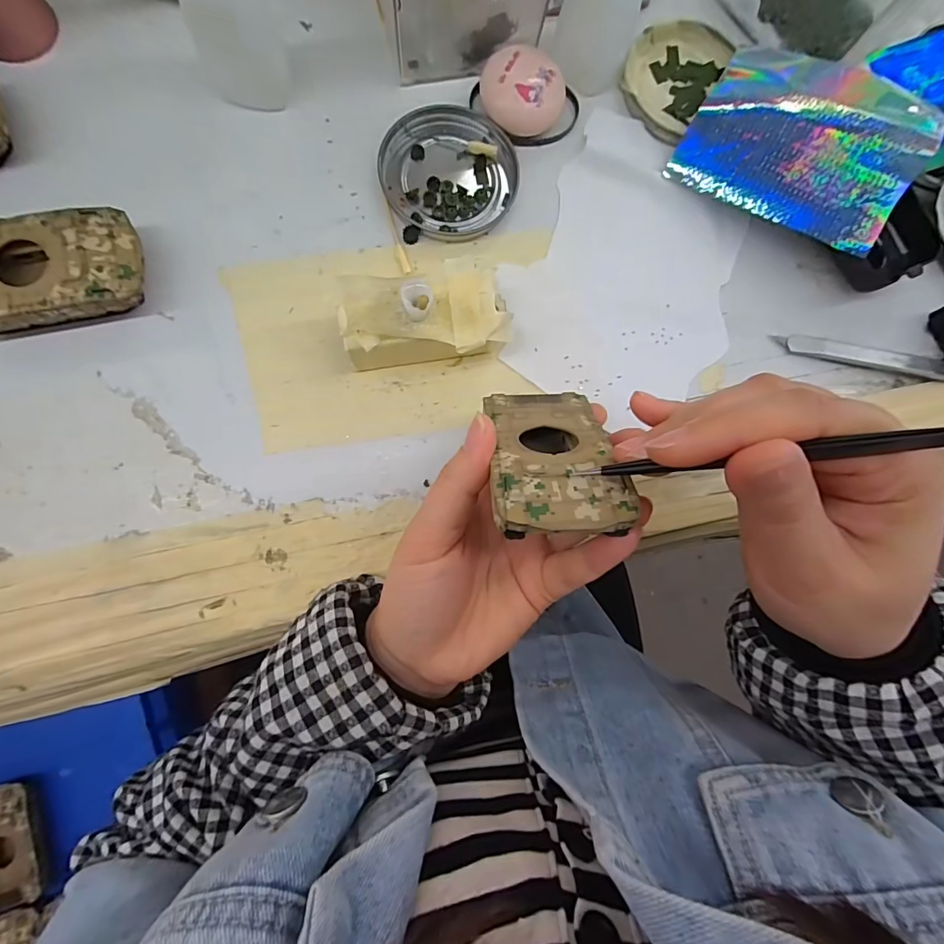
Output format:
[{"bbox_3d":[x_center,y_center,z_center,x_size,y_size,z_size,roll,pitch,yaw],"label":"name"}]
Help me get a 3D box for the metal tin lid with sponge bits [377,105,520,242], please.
[{"bbox_3d":[-0.013,-0.176,0.269,0.076,0.009,0.079,1,84,-5],"label":"metal tin lid with sponge bits"}]

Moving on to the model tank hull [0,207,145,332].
[{"bbox_3d":[-0.215,-0.099,0.233,0.094,0.026,0.053,-14,85,-7],"label":"model tank hull"}]

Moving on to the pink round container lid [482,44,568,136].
[{"bbox_3d":[0.030,-0.220,0.269,0.044,0.023,0.044,1,84,-5],"label":"pink round container lid"}]

